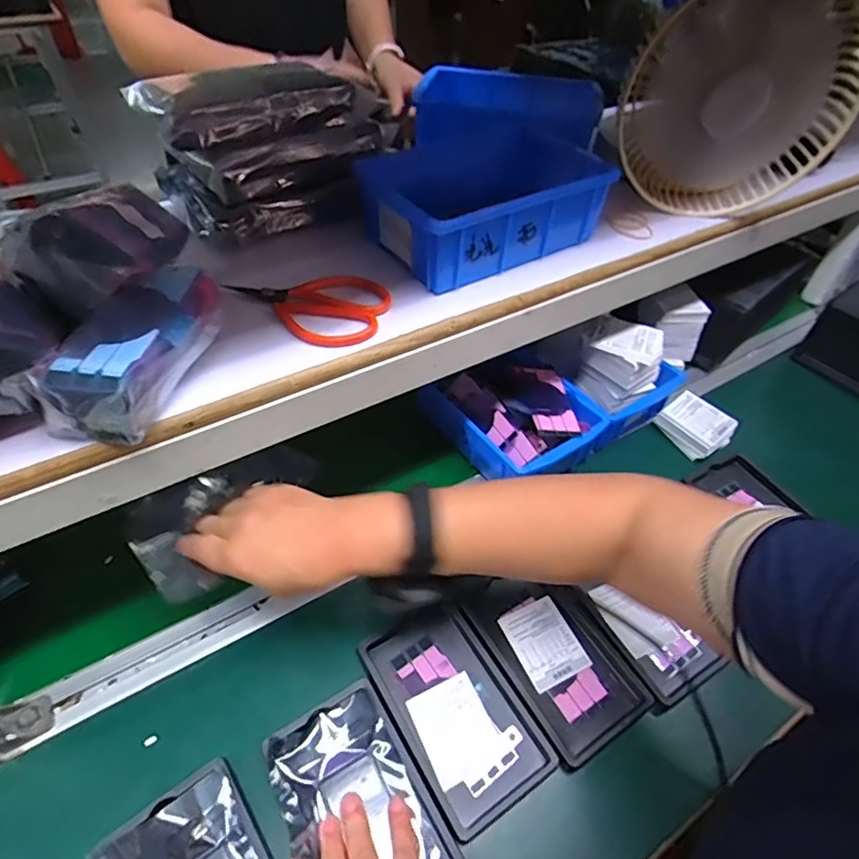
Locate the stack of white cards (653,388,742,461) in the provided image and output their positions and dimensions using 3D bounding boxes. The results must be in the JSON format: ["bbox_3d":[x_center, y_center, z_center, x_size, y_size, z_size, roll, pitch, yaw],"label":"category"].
[{"bbox_3d":[0.320,-0.006,0.644,0.059,0.034,0.076,-29,55,-26],"label":"stack of white cards"}]

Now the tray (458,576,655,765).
[{"bbox_3d":[0.107,0.189,0.465,0.098,0.016,0.155,-24,53,-23],"label":"tray"}]

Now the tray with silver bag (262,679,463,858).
[{"bbox_3d":[-0.048,0.274,0.378,0.092,0.019,0.155,-25,54,-23],"label":"tray with silver bag"}]

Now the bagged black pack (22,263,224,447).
[{"bbox_3d":[-0.175,-0.050,0.330,0.056,0.048,0.127,13,48,10],"label":"bagged black pack"}]

